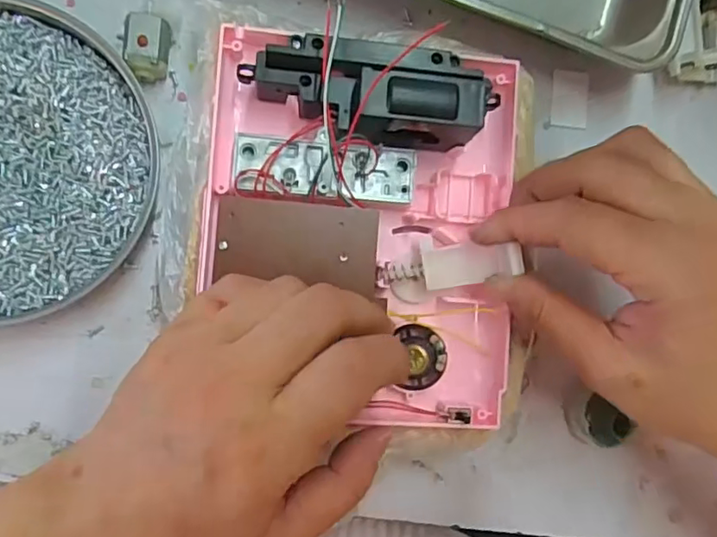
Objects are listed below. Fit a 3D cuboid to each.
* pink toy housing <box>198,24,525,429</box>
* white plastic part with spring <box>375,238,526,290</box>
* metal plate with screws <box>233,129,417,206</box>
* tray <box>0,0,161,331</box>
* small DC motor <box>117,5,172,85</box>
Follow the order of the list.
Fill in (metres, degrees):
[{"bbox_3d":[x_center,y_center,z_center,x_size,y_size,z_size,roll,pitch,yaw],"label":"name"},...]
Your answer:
[{"bbox_3d":[0.003,-0.016,0.241,0.131,0.038,0.157,4,94,-6],"label":"pink toy housing"},{"bbox_3d":[0.038,-0.002,0.243,0.060,0.016,0.019,-5,95,18],"label":"white plastic part with spring"},{"bbox_3d":[-0.013,-0.042,0.243,0.076,0.010,0.025,2,88,-8],"label":"metal plate with screws"},{"bbox_3d":[-0.157,-0.047,0.244,0.132,0.016,0.135,0,94,-6],"label":"tray"},{"bbox_3d":[-0.096,-0.101,0.261,0.019,0.013,0.030,3,88,-8],"label":"small DC motor"}]

